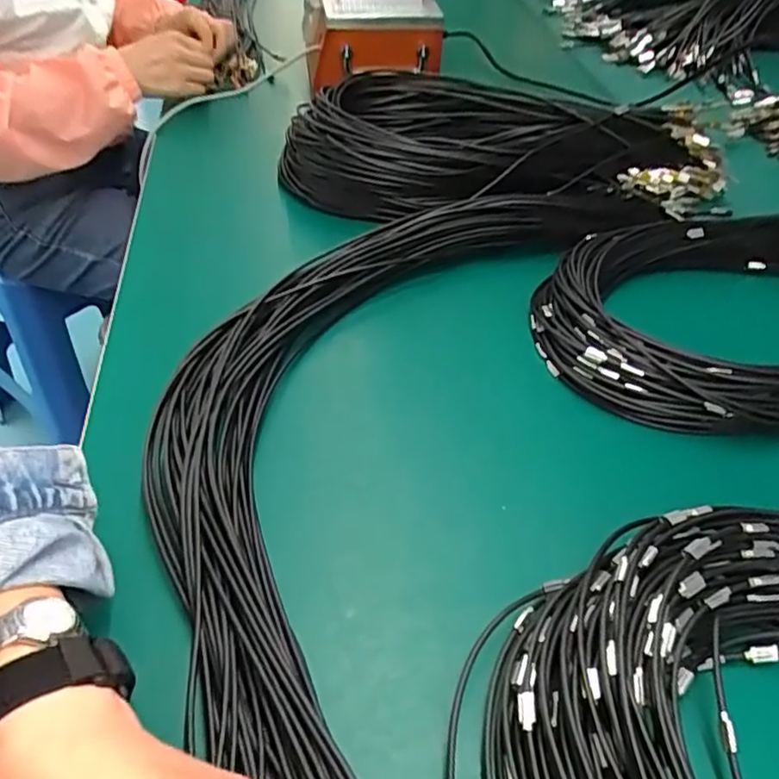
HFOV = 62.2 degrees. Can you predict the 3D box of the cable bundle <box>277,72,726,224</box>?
[{"bbox_3d":[0.129,-0.272,0.699,0.465,0.067,0.223,1,45,-2],"label":"cable bundle"}]

